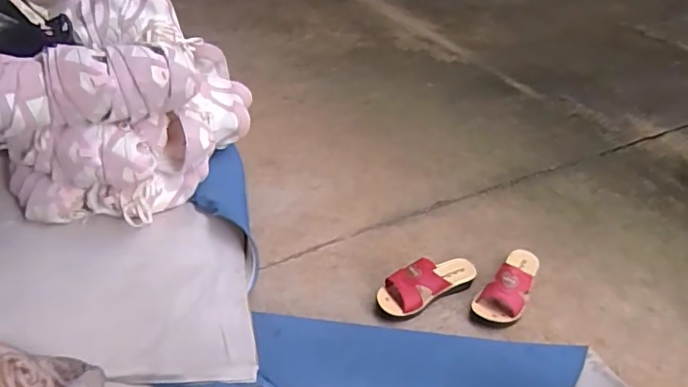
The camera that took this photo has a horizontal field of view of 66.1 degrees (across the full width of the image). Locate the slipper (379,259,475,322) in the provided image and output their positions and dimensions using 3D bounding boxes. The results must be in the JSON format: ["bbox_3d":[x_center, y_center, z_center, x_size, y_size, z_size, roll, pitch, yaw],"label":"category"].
[{"bbox_3d":[0.167,0.178,1.059,0.220,0.069,0.076,-16,43,-27],"label":"slipper"}]

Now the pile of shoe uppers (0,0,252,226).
[{"bbox_3d":[-0.496,-0.172,1.155,0.394,0.387,0.533,27,45,28],"label":"pile of shoe uppers"}]

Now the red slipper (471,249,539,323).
[{"bbox_3d":[0.345,0.175,1.067,0.087,0.068,0.209,29,56,28],"label":"red slipper"}]

